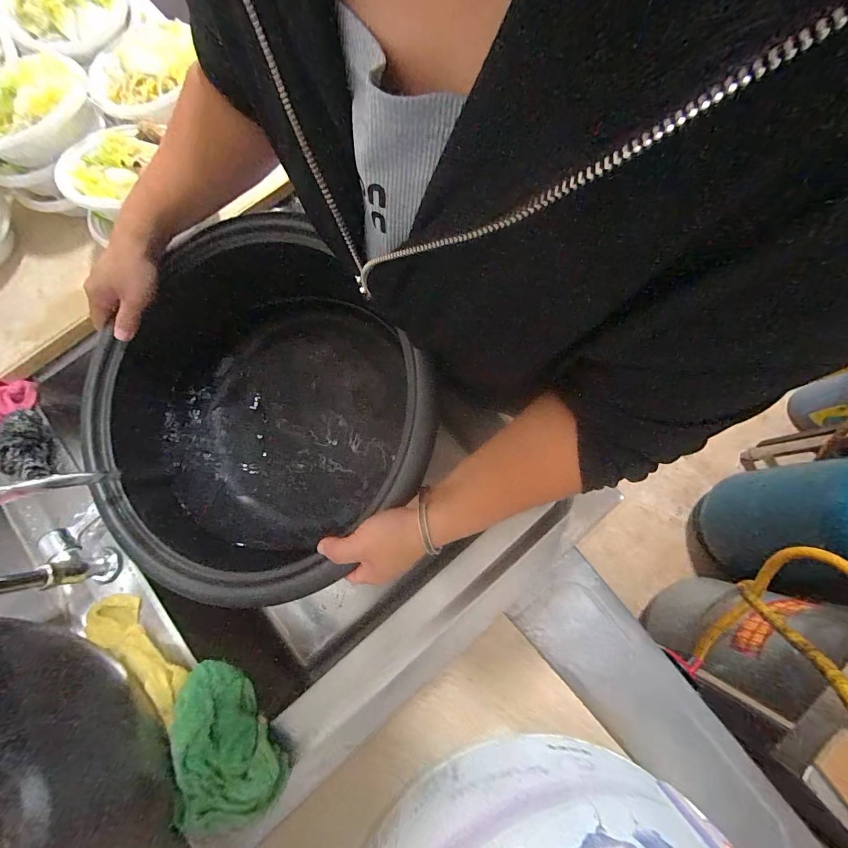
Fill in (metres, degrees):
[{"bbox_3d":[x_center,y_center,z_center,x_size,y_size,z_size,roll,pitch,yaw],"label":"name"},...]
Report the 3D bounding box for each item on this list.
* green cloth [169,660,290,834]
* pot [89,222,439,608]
[{"bbox_3d":[-0.188,0.306,0.369,0.088,0.049,0.130,-12,77,-2],"label":"green cloth"},{"bbox_3d":[-0.174,0.006,0.419,0.312,0.195,0.304,0,76,1],"label":"pot"}]

